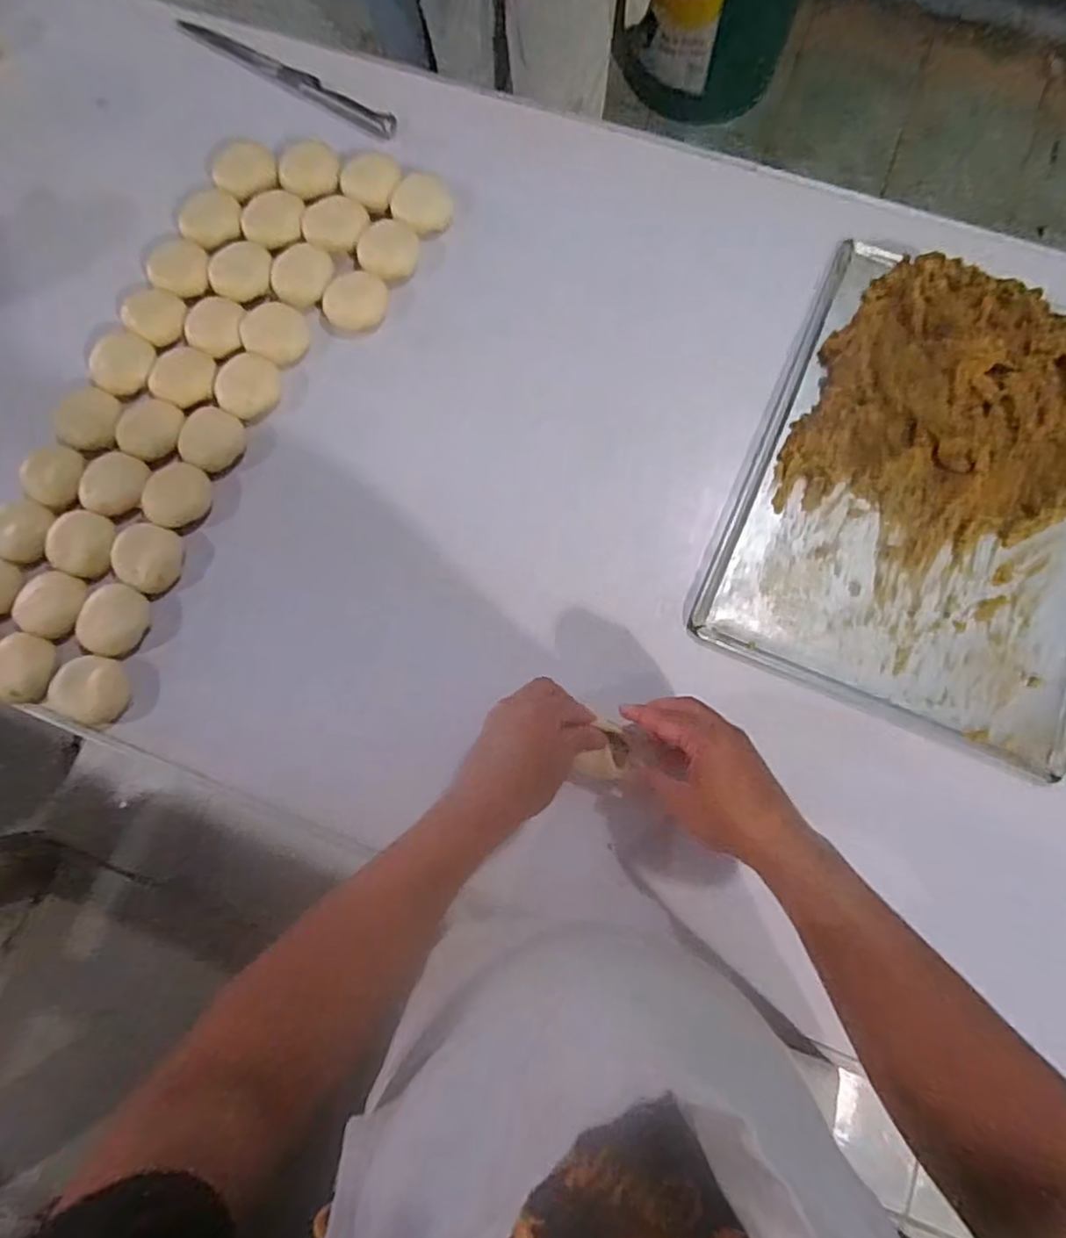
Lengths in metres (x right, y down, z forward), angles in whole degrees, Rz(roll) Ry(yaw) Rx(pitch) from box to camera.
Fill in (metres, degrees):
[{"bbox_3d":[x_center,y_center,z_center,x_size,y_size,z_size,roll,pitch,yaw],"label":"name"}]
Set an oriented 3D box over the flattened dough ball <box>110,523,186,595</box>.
[{"bbox_3d":[-0.360,-0.057,0.596,0.053,0.033,0.060,22,82,6],"label":"flattened dough ball"}]

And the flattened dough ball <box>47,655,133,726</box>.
[{"bbox_3d":[-0.397,0.063,0.573,0.059,0.026,0.058,0,76,1],"label":"flattened dough ball"}]

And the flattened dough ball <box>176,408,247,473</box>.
[{"bbox_3d":[-0.315,-0.175,0.627,0.058,0.020,0.060,0,76,1],"label":"flattened dough ball"}]

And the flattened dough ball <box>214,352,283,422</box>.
[{"bbox_3d":[-0.287,-0.234,0.643,0.066,0.014,0.063,0,76,1],"label":"flattened dough ball"}]

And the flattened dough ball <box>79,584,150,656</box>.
[{"bbox_3d":[-0.390,0.002,0.592,0.048,0.031,0.065,22,82,6],"label":"flattened dough ball"}]

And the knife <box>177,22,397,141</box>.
[{"bbox_3d":[-0.277,-0.619,0.725,0.286,0.019,0.033,32,79,9],"label":"knife"}]

